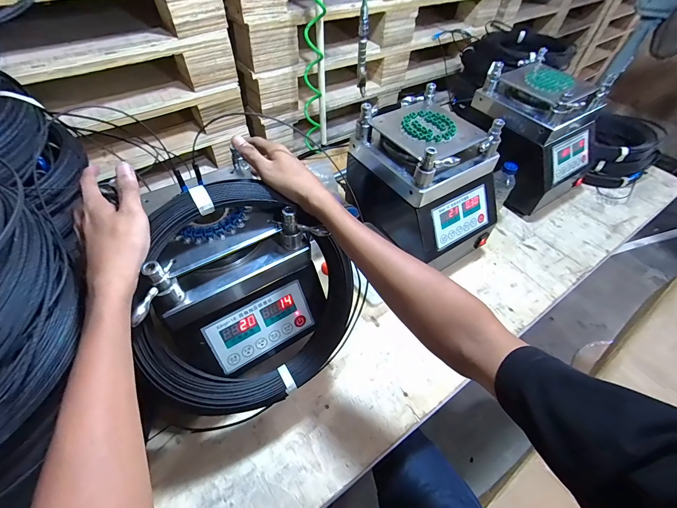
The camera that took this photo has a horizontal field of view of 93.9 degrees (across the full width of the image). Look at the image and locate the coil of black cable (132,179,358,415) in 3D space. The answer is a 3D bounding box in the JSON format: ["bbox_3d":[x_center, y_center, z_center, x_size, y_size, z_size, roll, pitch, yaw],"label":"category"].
[{"bbox_3d":[-0.117,0.067,0.432,0.278,0.303,0.052,-58,27,-10],"label":"coil of black cable"}]

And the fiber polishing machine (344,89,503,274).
[{"bbox_3d":[0.185,-0.141,0.699,0.215,0.280,0.280,-28,58,-22],"label":"fiber polishing machine"}]

